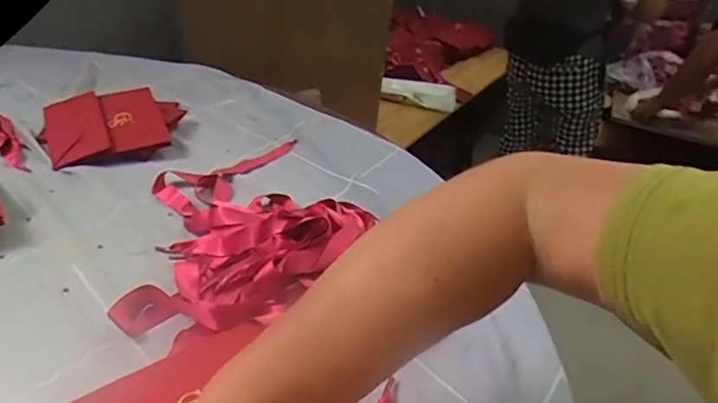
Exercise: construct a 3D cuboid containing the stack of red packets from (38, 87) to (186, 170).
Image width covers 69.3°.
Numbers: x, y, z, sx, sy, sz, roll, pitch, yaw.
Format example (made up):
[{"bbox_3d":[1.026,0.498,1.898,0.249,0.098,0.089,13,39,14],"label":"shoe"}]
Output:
[{"bbox_3d":[-0.326,-0.108,0.702,0.180,0.041,0.177,-9,33,-25],"label":"stack of red packets"}]

